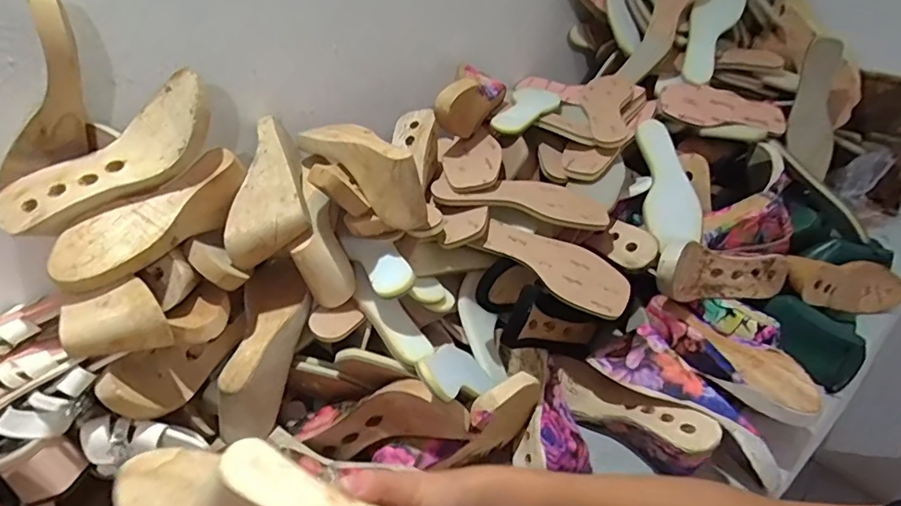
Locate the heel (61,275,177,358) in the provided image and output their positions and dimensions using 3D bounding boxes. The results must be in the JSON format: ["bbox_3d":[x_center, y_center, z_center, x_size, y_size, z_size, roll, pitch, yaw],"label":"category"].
[{"bbox_3d":[-0.326,0.073,0.518,0.088,0.063,0.072,-22,40,-23],"label":"heel"}]

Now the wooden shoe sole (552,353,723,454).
[{"bbox_3d":[0.216,0.184,0.659,0.061,0.053,0.225,-29,24,-30],"label":"wooden shoe sole"}]

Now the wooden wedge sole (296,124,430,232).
[{"bbox_3d":[-0.108,-0.119,0.665,0.214,0.089,0.069,40,52,22],"label":"wooden wedge sole"}]

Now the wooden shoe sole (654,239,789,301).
[{"bbox_3d":[0.362,0.029,0.717,0.234,0.078,0.058,4,33,-20],"label":"wooden shoe sole"}]

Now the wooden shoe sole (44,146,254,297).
[{"bbox_3d":[-0.318,-0.040,0.568,0.094,0.050,0.215,37,60,11],"label":"wooden shoe sole"}]

